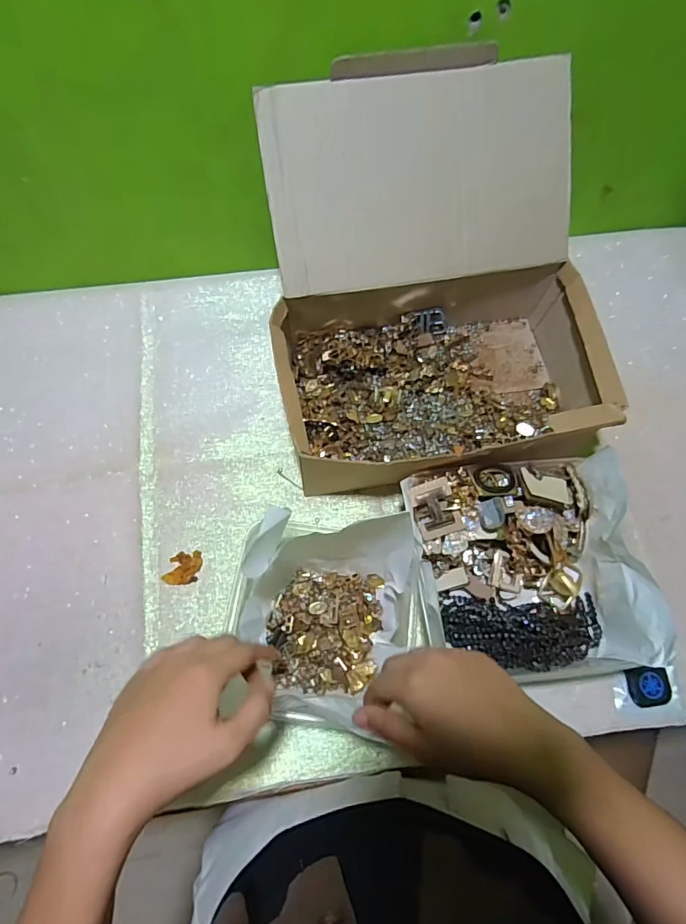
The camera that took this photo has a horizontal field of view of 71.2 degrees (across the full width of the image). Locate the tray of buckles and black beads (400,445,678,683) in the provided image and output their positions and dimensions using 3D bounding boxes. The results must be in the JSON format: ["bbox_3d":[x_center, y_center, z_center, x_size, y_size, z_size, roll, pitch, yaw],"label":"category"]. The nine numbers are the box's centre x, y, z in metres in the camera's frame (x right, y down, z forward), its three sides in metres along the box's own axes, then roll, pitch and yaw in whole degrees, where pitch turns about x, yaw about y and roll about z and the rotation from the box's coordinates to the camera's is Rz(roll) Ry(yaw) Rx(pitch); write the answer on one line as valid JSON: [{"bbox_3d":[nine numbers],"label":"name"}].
[{"bbox_3d":[0.169,0.102,0.466,0.200,0.080,0.199,-7,67,-4],"label":"tray of buckles and black beads"}]

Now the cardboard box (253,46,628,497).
[{"bbox_3d":[0.097,-0.180,0.507,0.337,0.226,0.341,-4,67,-3],"label":"cardboard box"}]

